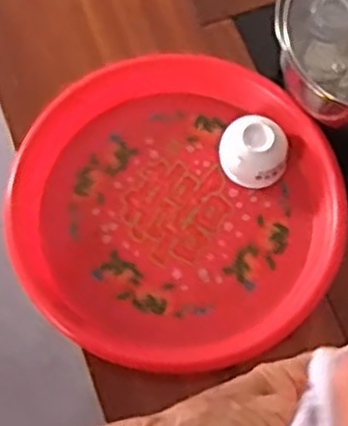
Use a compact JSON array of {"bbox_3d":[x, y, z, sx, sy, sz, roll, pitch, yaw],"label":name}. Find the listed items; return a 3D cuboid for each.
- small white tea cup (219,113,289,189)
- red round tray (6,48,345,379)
[{"bbox_3d":[0.064,-0.049,0.612,0.054,0.034,0.048,35,73,12],"label":"small white tea cup"},{"bbox_3d":[0.001,-0.005,0.602,0.245,0.040,0.248,0,69,0],"label":"red round tray"}]

